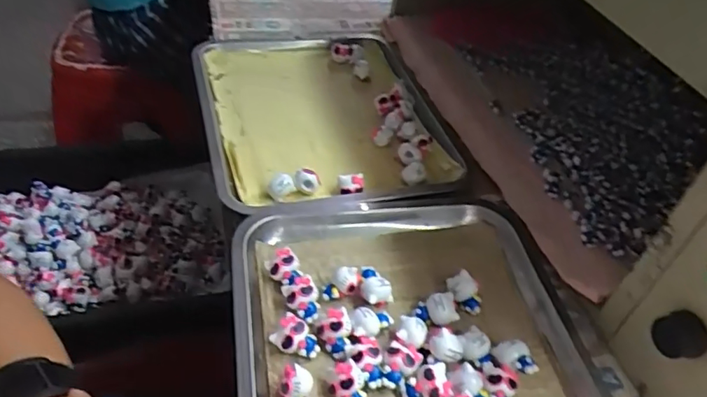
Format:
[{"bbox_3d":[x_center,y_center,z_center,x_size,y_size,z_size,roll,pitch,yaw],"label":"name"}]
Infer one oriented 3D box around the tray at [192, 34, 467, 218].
[{"bbox_3d":[-0.039,-0.100,0.632,0.259,0.031,0.330,-9,46,-16],"label":"tray"}]

